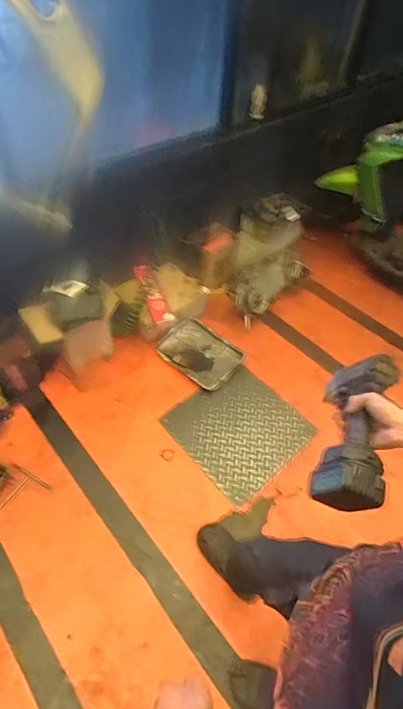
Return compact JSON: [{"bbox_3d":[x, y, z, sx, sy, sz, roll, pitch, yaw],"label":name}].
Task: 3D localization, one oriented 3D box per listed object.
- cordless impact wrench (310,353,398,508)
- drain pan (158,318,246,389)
[{"bbox_3d":[0.268,0.135,0.675,0.094,0.126,0.246,17,62,8],"label":"cordless impact wrench"},{"bbox_3d":[-0.004,-0.015,1.894,0.372,0.073,0.275,33,56,19],"label":"drain pan"}]

